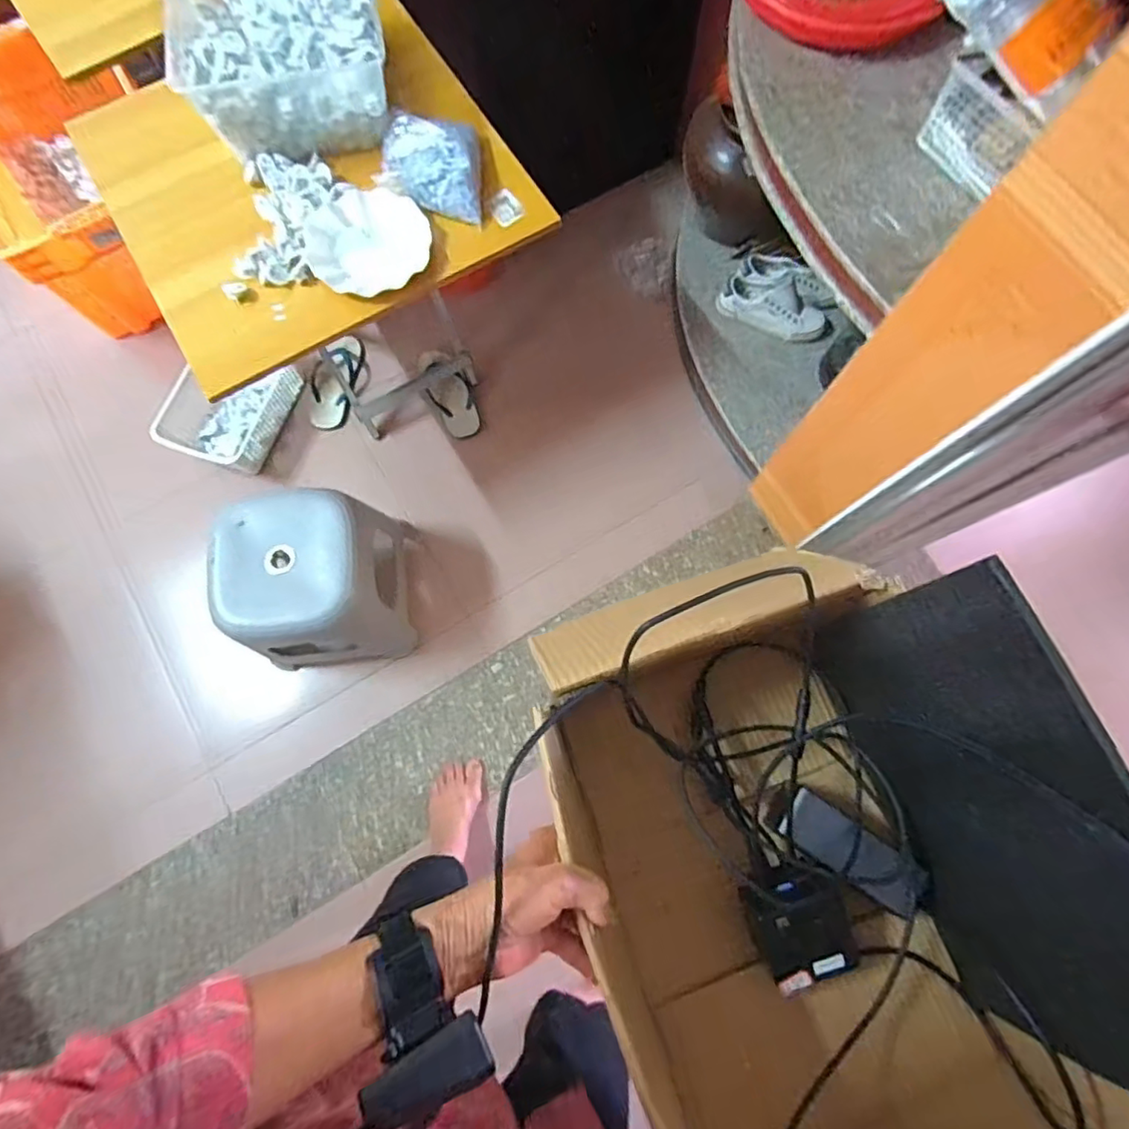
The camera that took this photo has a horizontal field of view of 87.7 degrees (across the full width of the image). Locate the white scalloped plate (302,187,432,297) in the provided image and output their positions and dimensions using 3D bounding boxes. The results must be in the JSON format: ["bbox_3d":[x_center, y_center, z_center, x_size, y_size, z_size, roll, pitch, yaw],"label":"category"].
[{"bbox_3d":[-0.294,-0.482,0.886,0.179,0.031,0.170,0,76,1],"label":"white scalloped plate"}]

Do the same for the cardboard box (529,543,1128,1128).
[{"bbox_3d":[0.177,0.265,0.475,0.293,0.179,0.473,-21,76,-4],"label":"cardboard box"}]

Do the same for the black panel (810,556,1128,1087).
[{"bbox_3d":[0.312,0.186,0.429,0.006,0.229,0.337,-18,75,-13],"label":"black panel"}]

